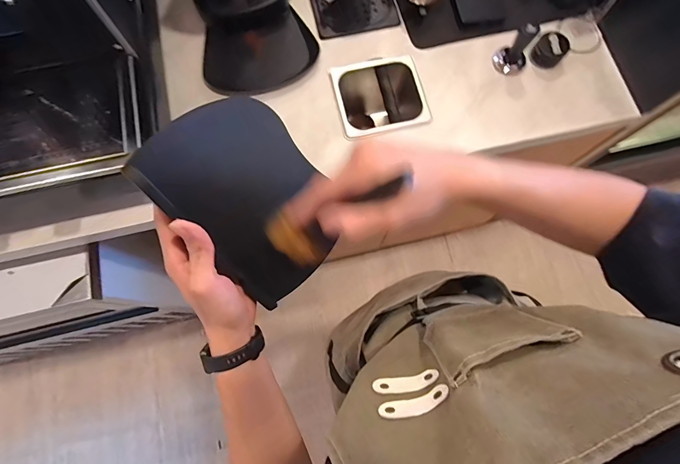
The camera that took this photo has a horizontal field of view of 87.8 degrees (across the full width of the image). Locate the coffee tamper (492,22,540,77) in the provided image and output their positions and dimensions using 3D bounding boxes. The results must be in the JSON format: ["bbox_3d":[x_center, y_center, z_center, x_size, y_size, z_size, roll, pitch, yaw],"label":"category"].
[{"bbox_3d":[0.336,-0.350,0.666,0.059,0.089,0.050,36,78,8],"label":"coffee tamper"}]

